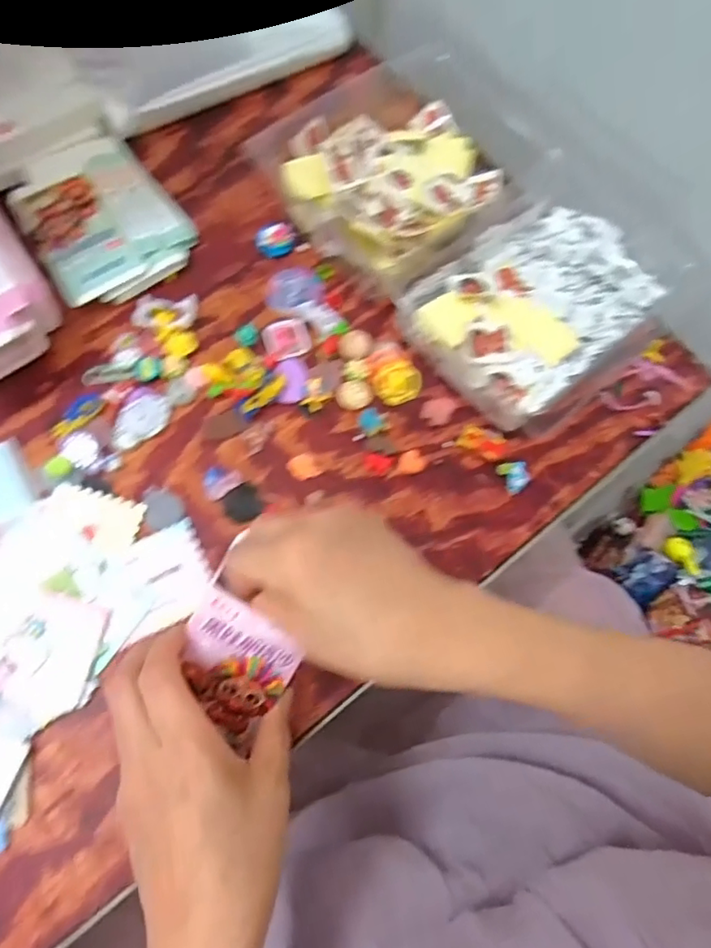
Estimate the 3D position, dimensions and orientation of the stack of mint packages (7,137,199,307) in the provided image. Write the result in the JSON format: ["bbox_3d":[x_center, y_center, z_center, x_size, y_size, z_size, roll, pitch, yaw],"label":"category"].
[{"bbox_3d":[-0.210,-0.211,0.467,0.112,0.019,0.148,-33,75,-13],"label":"stack of mint packages"}]

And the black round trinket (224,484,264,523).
[{"bbox_3d":[-0.080,0.021,0.401,0.026,0.004,0.025,1,70,-3],"label":"black round trinket"}]

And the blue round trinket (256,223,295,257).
[{"bbox_3d":[-0.068,-0.201,0.478,0.031,0.012,0.031,1,70,-3],"label":"blue round trinket"}]

